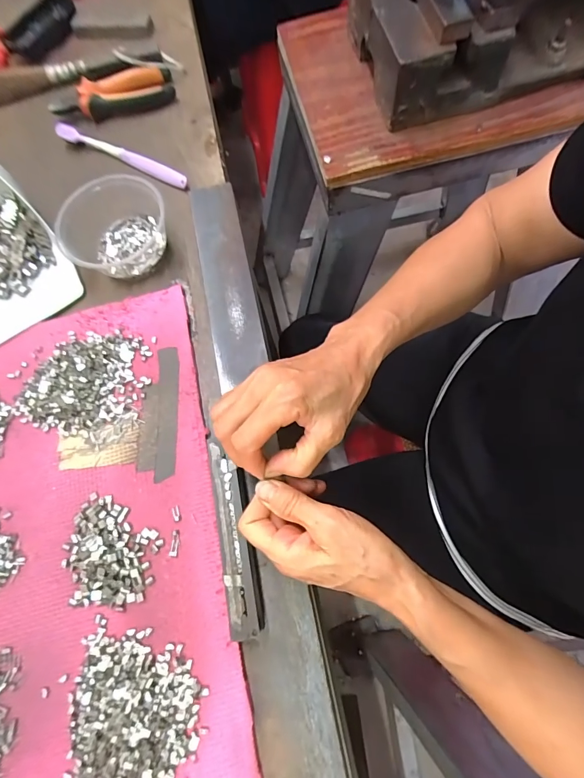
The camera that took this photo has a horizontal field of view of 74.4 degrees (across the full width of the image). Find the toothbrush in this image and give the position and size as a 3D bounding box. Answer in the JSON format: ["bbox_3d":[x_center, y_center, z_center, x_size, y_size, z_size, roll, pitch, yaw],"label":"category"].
[{"bbox_3d":[-0.200,-0.277,0.453,0.181,0.018,0.016,25,76,13],"label":"toothbrush"}]

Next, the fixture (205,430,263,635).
[{"bbox_3d":[-0.046,0.113,0.308,0.023,0.023,0.145,-12,71,2],"label":"fixture"}]

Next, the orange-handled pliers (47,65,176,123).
[{"bbox_3d":[-0.224,-0.367,0.479,0.147,0.026,0.042,-14,71,1],"label":"orange-handled pliers"}]

